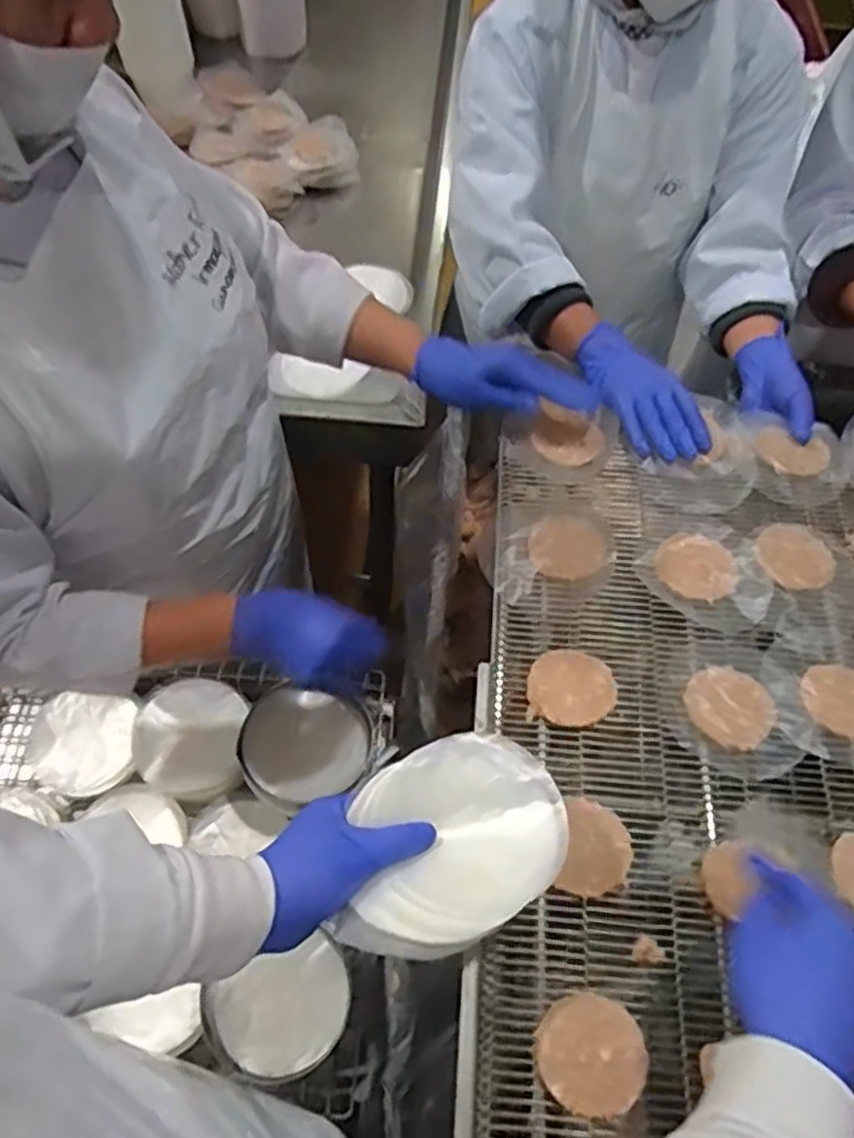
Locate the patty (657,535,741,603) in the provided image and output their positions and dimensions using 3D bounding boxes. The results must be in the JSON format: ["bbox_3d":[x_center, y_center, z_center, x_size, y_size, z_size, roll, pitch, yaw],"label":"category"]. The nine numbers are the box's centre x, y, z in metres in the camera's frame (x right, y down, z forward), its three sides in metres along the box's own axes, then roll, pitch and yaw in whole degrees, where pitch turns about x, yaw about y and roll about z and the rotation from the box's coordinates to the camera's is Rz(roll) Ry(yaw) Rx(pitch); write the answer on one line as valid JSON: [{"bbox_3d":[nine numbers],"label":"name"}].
[{"bbox_3d":[0.248,-0.002,0.709,0.071,0.004,0.063,13,62,5],"label":"patty"}]

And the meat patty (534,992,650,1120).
[{"bbox_3d":[0.109,0.321,0.513,0.068,0.010,0.068,1,62,-1],"label":"meat patty"}]

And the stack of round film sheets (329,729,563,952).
[{"bbox_3d":[0.012,0.178,0.509,0.162,0.020,0.120,-27,66,-15],"label":"stack of round film sheets"}]

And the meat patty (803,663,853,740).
[{"bbox_3d":[0.352,0.111,0.646,0.071,0.007,0.065,1,62,-1],"label":"meat patty"}]

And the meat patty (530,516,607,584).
[{"bbox_3d":[0.128,-0.021,0.717,0.067,0.007,0.067,1,62,-1],"label":"meat patty"}]

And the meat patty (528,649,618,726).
[{"bbox_3d":[0.121,0.097,0.646,0.070,0.007,0.069,6,62,2],"label":"meat patty"}]

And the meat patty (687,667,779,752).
[{"bbox_3d":[0.252,0.113,0.641,0.068,0.006,0.069,1,62,-1],"label":"meat patty"}]

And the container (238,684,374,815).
[{"bbox_3d":[-0.137,0.196,0.871,0.140,0.047,0.123,-19,64,-12],"label":"container"}]

